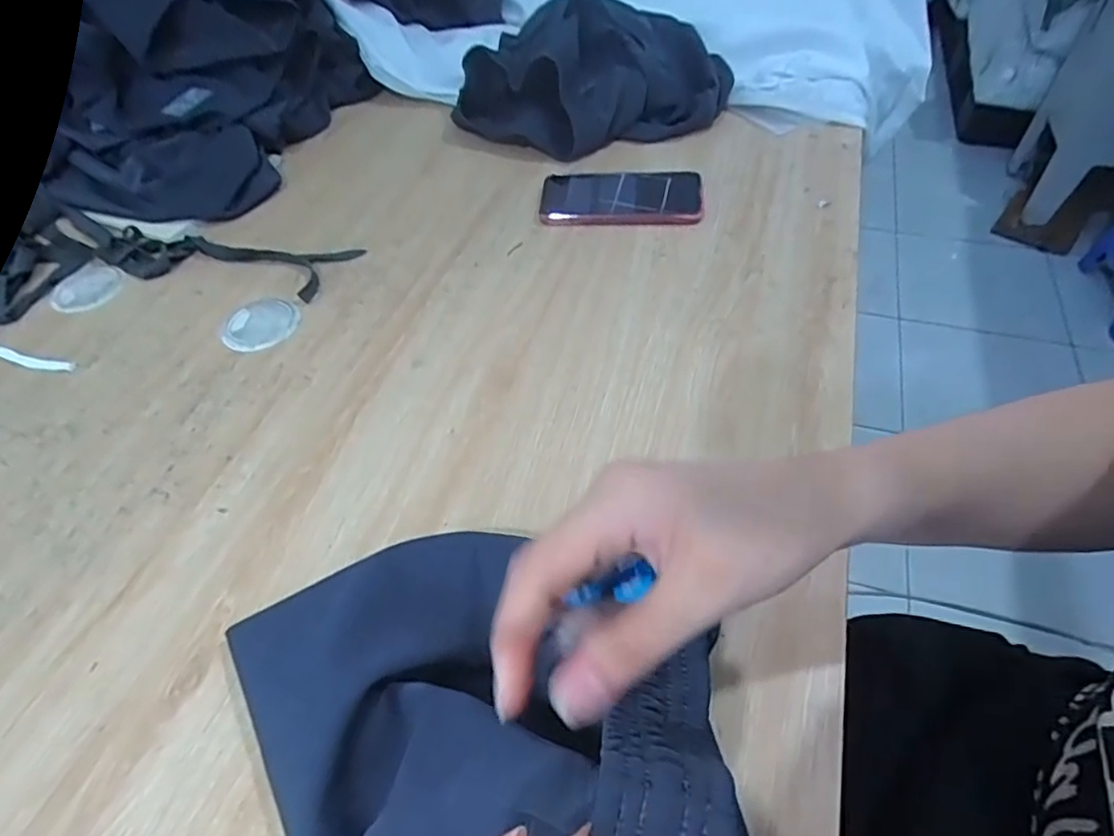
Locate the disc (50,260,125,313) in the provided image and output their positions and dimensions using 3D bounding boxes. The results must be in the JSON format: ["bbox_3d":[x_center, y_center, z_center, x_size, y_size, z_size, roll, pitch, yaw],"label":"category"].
[{"bbox_3d":[-0.454,-0.125,0.602,0.064,0.007,0.062,-2,51,2],"label":"disc"}]

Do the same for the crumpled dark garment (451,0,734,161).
[{"bbox_3d":[0.043,-0.410,0.731,0.306,0.105,0.221,11,52,12],"label":"crumpled dark garment"}]

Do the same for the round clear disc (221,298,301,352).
[{"bbox_3d":[-0.265,-0.084,0.556,0.064,0.004,0.064,-2,51,2],"label":"round clear disc"}]

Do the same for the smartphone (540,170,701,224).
[{"bbox_3d":[0.065,-0.228,0.642,0.164,0.018,0.078,2,51,5],"label":"smartphone"}]

